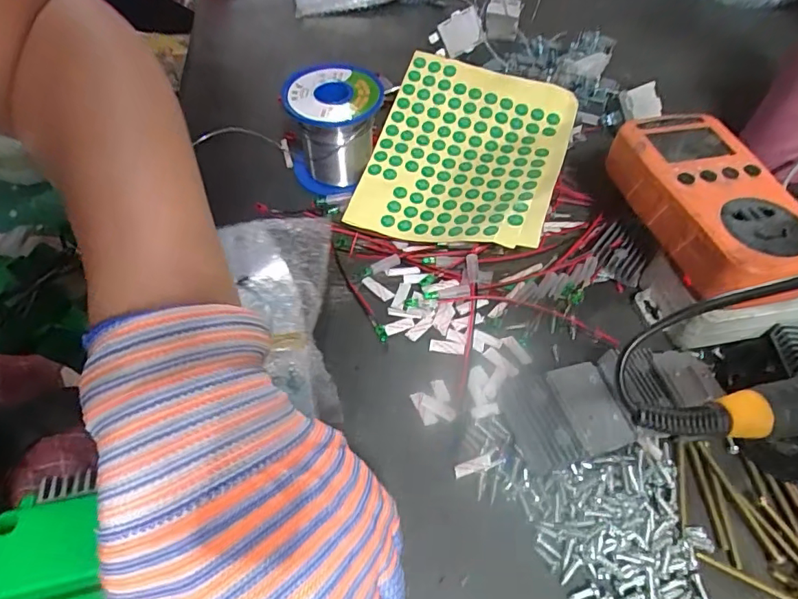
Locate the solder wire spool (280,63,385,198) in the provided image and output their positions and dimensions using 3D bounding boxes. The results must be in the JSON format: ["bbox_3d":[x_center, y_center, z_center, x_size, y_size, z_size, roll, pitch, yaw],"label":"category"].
[{"bbox_3d":[-0.045,-0.117,0.348,0.063,0.058,0.063,-2,55,-2],"label":"solder wire spool"}]

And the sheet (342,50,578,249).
[{"bbox_3d":[0.048,-0.105,0.355,0.128,0.034,0.156,18,57,11],"label":"sheet"}]

